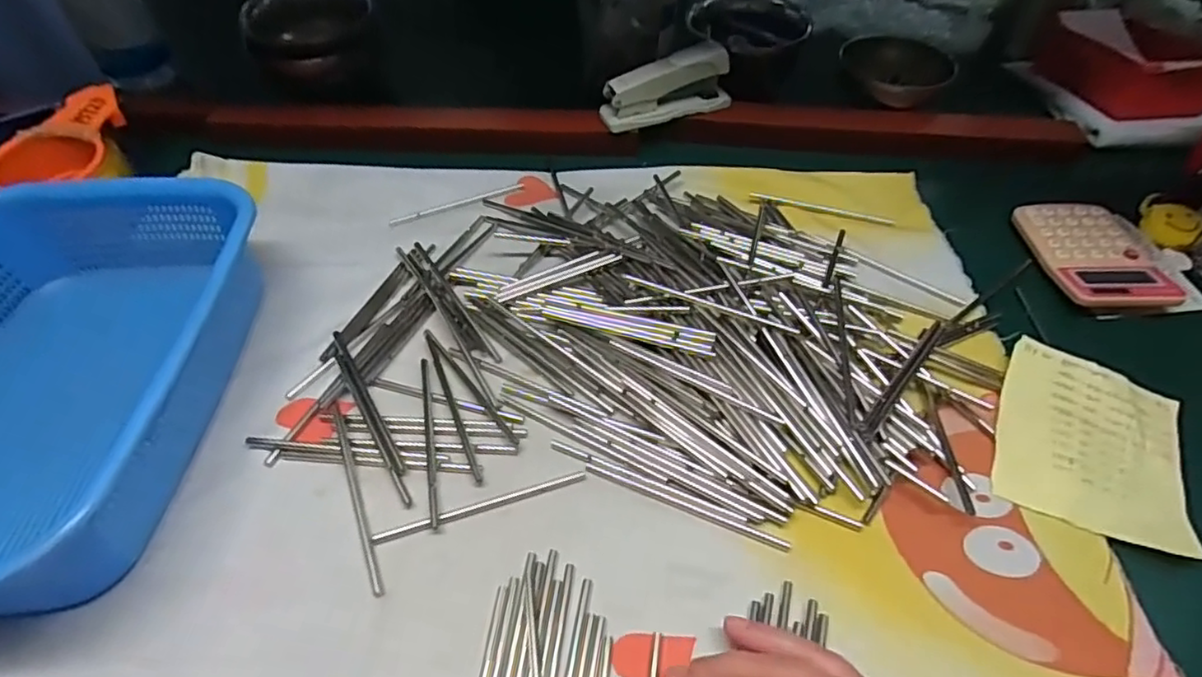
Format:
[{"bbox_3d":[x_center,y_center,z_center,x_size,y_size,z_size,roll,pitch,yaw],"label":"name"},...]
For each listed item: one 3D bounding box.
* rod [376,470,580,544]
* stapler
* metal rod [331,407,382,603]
[{"bbox_3d":[-0.067,0.095,0.350,0.119,0.005,0.007,-15,51,-14],"label":"rod"},{"bbox_3d":[0.061,-0.227,0.566,0.120,0.062,0.029,-16,52,-15],"label":"stapler"},{"bbox_3d":[-0.140,0.086,0.349,0.005,0.009,0.122,-19,50,-16],"label":"metal rod"}]

